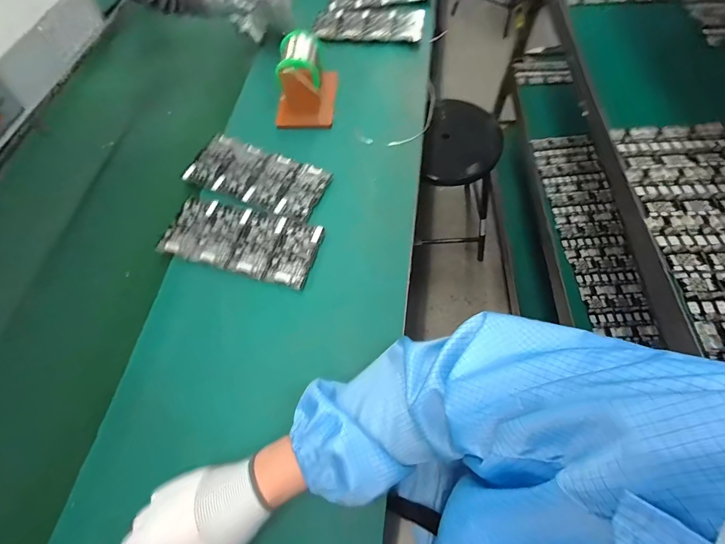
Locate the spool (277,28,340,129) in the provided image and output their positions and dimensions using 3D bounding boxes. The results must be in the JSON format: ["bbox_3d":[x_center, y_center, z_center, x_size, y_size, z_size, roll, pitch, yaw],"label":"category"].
[{"bbox_3d":[-0.098,-0.331,0.577,0.096,0.098,0.134,3,65,5],"label":"spool"}]

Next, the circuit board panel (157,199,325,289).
[{"bbox_3d":[-0.176,-0.048,0.487,0.222,0.013,0.099,13,66,10],"label":"circuit board panel"}]

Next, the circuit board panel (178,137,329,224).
[{"bbox_3d":[-0.171,-0.154,0.538,0.226,0.010,0.102,22,68,13],"label":"circuit board panel"}]

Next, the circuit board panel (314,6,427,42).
[{"bbox_3d":[0.010,-0.514,0.691,0.228,0.017,0.106,5,65,6],"label":"circuit board panel"}]

